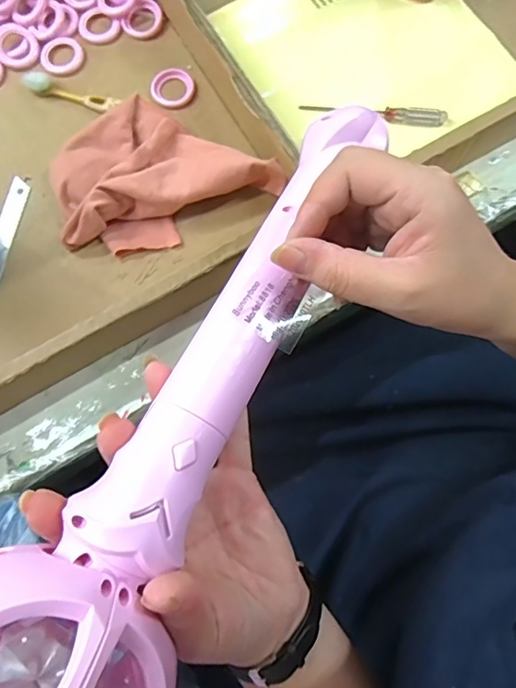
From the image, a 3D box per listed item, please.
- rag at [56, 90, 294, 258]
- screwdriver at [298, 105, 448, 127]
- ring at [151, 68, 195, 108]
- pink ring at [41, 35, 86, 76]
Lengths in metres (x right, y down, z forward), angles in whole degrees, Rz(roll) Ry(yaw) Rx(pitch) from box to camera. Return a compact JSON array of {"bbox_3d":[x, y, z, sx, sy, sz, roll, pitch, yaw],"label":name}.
[{"bbox_3d":[-0.085,-0.143,0.405,0.164,0.040,0.125,-28,79,-5],"label":"rag"},{"bbox_3d":[0.097,-0.196,0.427,0.121,0.014,0.009,6,78,2],"label":"screwdriver"},{"bbox_3d":[-0.074,-0.224,0.439,0.038,0.006,0.034,-4,78,0],"label":"ring"},{"bbox_3d":[-0.174,-0.258,0.450,0.039,0.004,0.037,0,78,1],"label":"pink ring"}]

